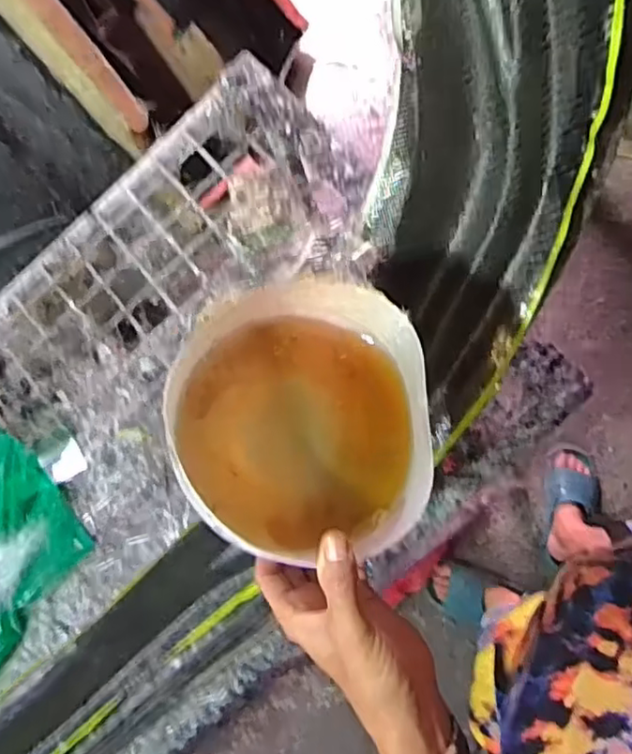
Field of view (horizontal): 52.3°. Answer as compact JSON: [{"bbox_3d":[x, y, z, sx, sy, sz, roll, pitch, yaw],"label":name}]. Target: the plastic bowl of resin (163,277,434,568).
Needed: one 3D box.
[{"bbox_3d":[-0.009,0.030,0.428,0.156,0.096,0.156,-1,72,2],"label":"plastic bowl of resin"}]

